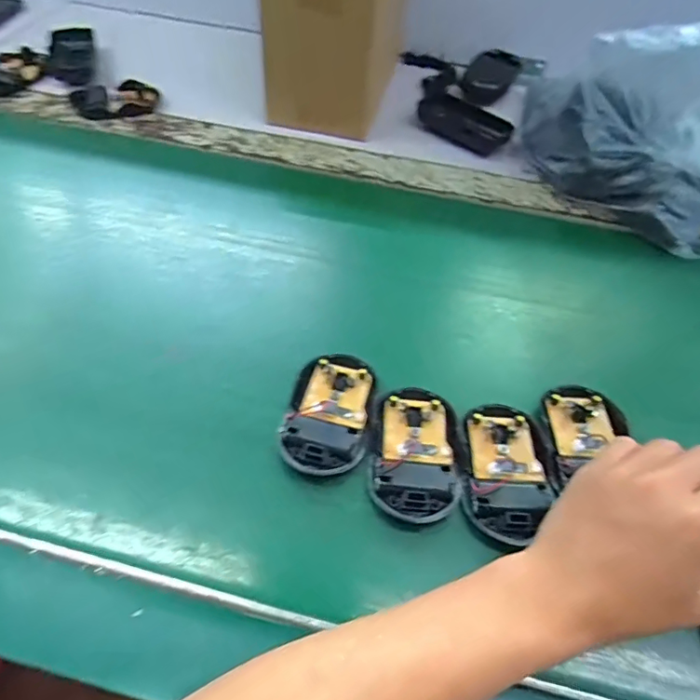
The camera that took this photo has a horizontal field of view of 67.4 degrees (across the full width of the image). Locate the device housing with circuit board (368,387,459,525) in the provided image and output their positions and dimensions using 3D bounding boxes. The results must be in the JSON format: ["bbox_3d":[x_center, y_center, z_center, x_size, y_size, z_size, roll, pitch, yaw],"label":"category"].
[{"bbox_3d":[0.044,0.066,0.350,0.055,0.015,0.094,10,55,2],"label":"device housing with circuit board"}]

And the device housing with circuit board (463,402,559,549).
[{"bbox_3d":[0.104,0.079,0.344,0.056,0.014,0.096,7,55,0],"label":"device housing with circuit board"}]

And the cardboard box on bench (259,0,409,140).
[{"bbox_3d":[-0.011,-0.352,0.547,0.115,0.169,0.174,16,56,6],"label":"cardboard box on bench"}]

